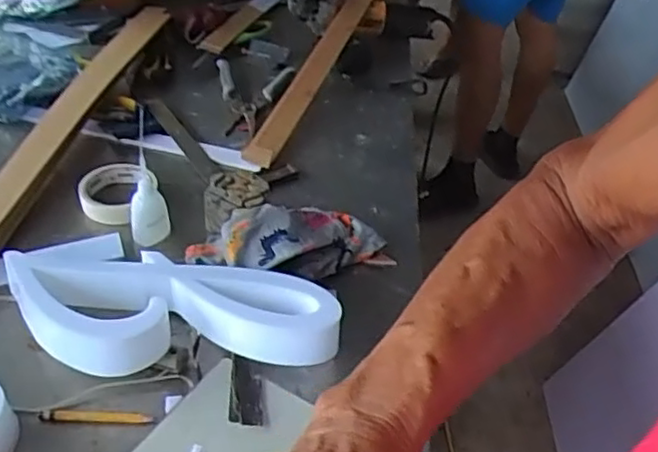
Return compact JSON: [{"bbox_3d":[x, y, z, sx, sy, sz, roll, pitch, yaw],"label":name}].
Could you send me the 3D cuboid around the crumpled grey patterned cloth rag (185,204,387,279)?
[{"bbox_3d":[-0.044,0.019,0.735,0.213,0.073,0.091,-1,41,-8],"label":"crumpled grey patterned cloth rag"}]

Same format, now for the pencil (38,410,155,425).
[{"bbox_3d":[-0.203,0.166,0.590,0.096,0.008,0.011,3,39,-2],"label":"pencil"}]

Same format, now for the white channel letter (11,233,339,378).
[{"bbox_3d":[-0.161,0.082,0.644,0.325,0.072,0.170,19,41,16],"label":"white channel letter"}]

